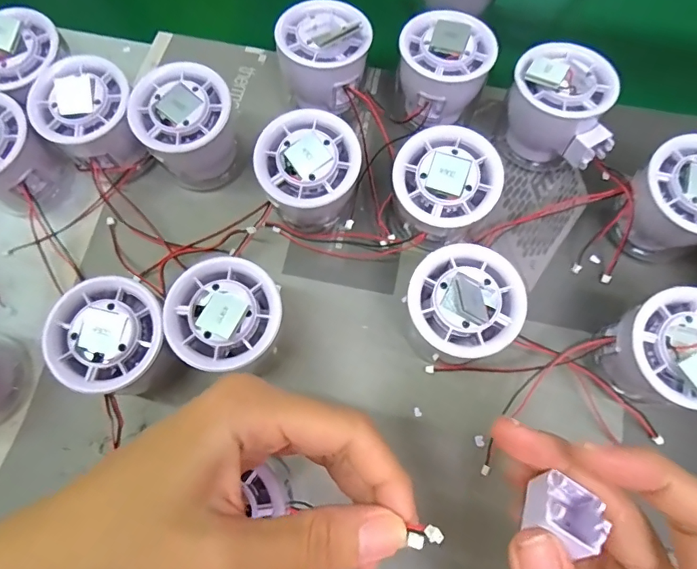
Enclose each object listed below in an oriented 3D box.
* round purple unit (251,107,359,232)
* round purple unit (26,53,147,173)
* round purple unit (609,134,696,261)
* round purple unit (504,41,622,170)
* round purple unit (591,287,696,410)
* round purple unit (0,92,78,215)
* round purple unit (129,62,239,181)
[{"bbox_3d":[-0.022,-0.064,0.284,0.055,0.055,0.055,0,73,1],"label":"round purple unit"},{"bbox_3d":[-0.154,-0.099,0.296,0.053,0.061,0.058,0,73,1],"label":"round purple unit"},{"bbox_3d":[0.187,-0.045,0.272,0.055,0.052,0.059,0,73,1],"label":"round purple unit"},{"bbox_3d":[0.132,-0.108,0.290,0.072,0.056,0.053,40,77,12],"label":"round purple unit"},{"bbox_3d":[0.165,0.035,0.248,0.058,0.057,0.055,0,73,1],"label":"round purple unit"},{"bbox_3d":[-0.210,-0.077,0.292,0.054,0.061,0.055,23,75,8],"label":"round purple unit"},{"bbox_3d":[-0.096,-0.096,0.294,0.054,0.058,0.050,0,73,1],"label":"round purple unit"}]

